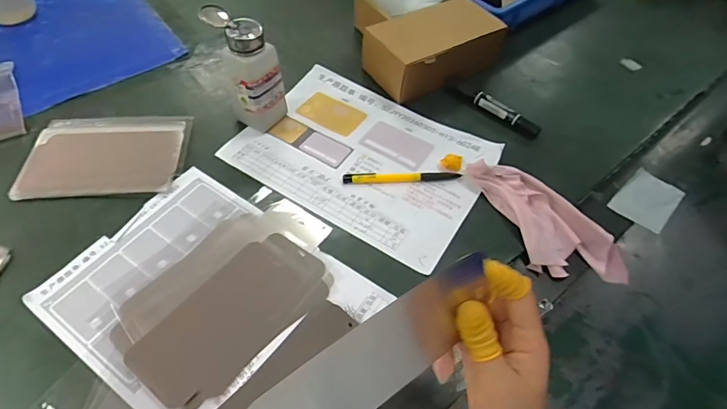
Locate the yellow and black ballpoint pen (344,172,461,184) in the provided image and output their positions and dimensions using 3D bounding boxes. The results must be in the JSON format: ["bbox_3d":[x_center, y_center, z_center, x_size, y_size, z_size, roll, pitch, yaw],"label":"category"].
[{"bbox_3d":[0.047,-0.034,0.505,0.140,0.009,0.016,-3,55,-5],"label":"yellow and black ballpoint pen"}]

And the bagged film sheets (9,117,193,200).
[{"bbox_3d":[-0.305,-0.061,0.506,0.175,0.006,0.120,-2,54,-5],"label":"bagged film sheets"}]

